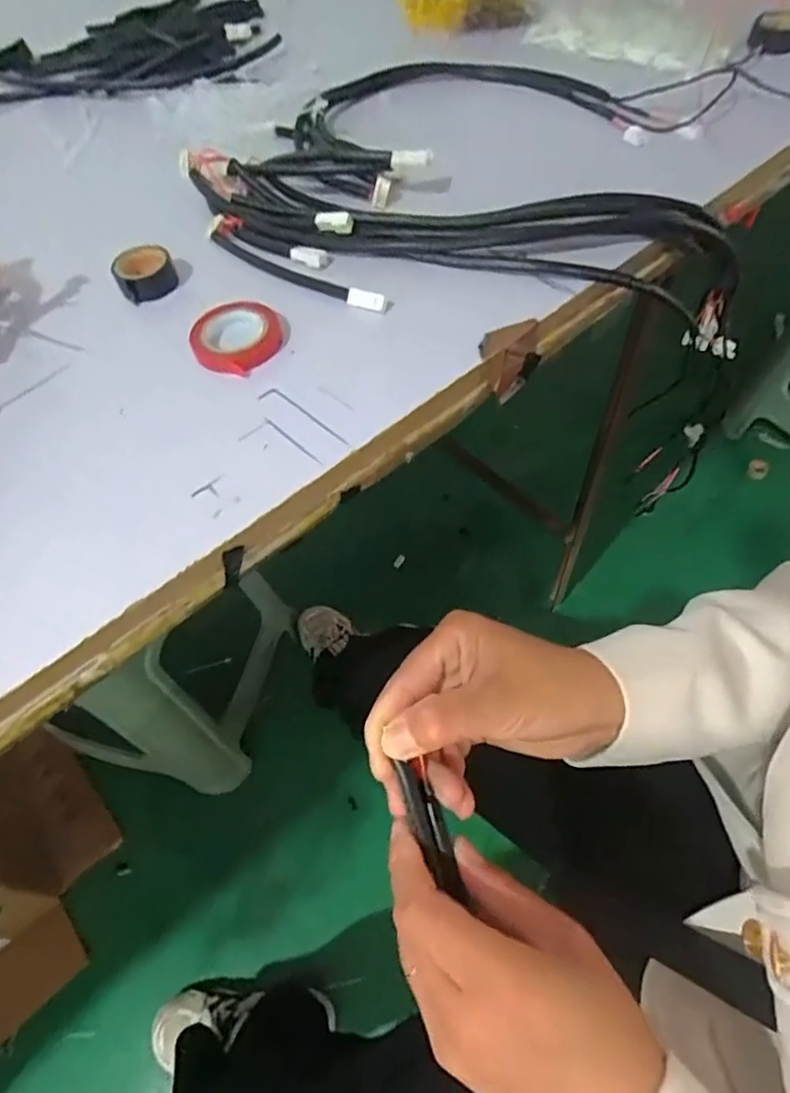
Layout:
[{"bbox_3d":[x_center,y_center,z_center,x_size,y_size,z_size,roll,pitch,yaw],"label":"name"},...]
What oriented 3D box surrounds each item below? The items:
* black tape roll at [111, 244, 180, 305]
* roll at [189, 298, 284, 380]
[{"bbox_3d":[-0.180,-0.198,0.429,0.040,0.018,0.044,-2,58,3],"label":"black tape roll"},{"bbox_3d":[-0.104,-0.138,0.391,0.050,0.015,0.059,26,63,18],"label":"roll"}]

